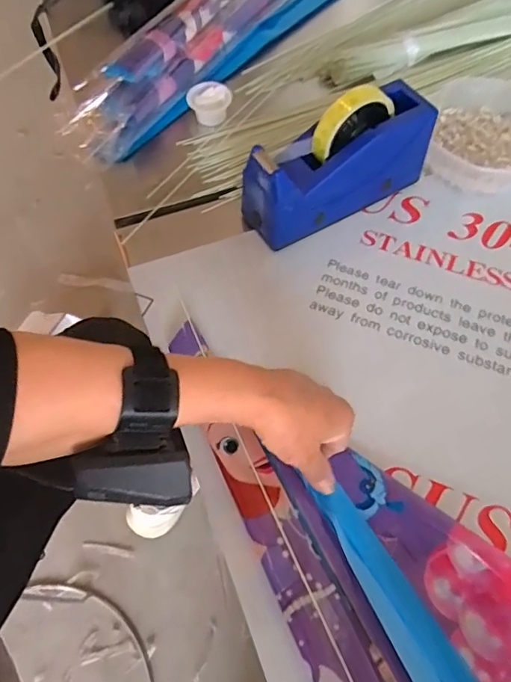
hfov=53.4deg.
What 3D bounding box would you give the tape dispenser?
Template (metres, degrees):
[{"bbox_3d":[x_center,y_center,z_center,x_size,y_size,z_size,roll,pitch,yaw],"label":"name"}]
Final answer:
[{"bbox_3d":[0.087,-0.188,0.531,0.204,0.121,0.066,-25,64,-13],"label":"tape dispenser"}]

